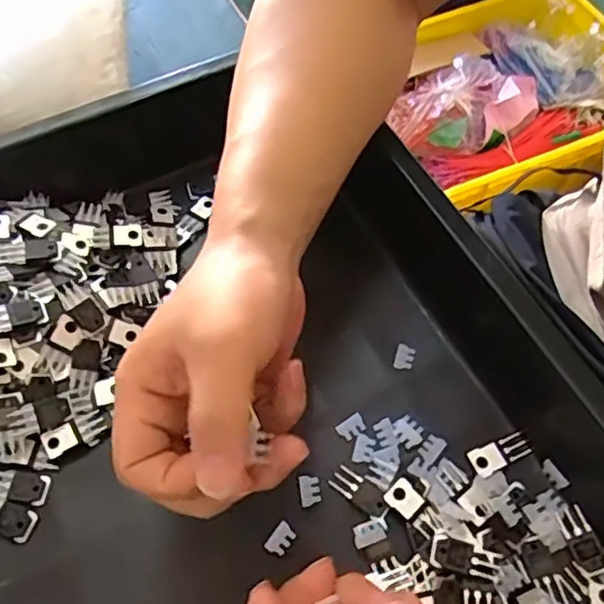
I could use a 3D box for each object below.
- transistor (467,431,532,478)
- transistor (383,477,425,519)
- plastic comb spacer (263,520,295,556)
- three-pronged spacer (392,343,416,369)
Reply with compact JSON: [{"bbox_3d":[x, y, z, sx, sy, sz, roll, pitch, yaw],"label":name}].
[{"bbox_3d":[0.111,0.084,0.360,0.035,0.004,0.016,-20,62,-12],"label":"transistor"},{"bbox_3d":[0.054,0.105,0.345,0.019,0.007,0.015,41,67,20],"label":"transistor"},{"bbox_3d":[-0.011,0.125,0.341,0.011,0.004,0.016,34,65,17],"label":"plastic comb spacer"},{"bbox_3d":[0.062,0.033,0.390,0.011,0.004,0.016,16,61,8],"label":"three-pronged spacer"}]

